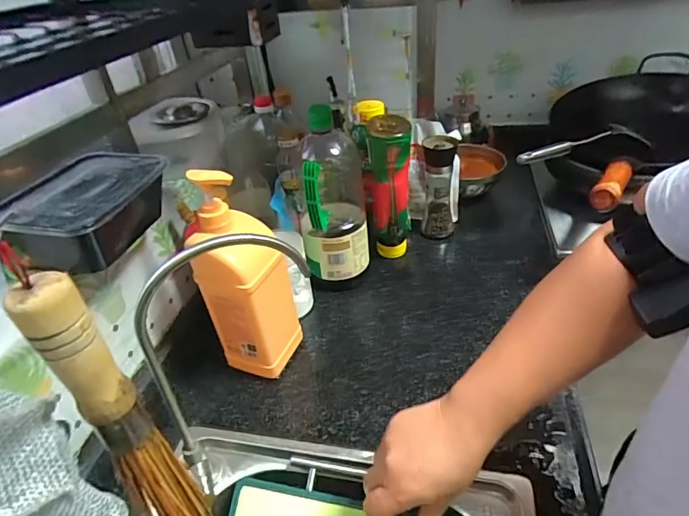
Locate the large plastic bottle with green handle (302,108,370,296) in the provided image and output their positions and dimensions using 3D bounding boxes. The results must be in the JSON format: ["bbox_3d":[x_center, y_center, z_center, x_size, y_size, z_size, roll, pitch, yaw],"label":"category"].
[{"bbox_3d":[-0.018,-0.087,0.685,0.099,0.294,0.101,-5,37,1],"label":"large plastic bottle with green handle"}]

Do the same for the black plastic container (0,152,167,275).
[{"bbox_3d":[-0.266,-0.054,0.473,0.118,0.070,0.172,4,38,14],"label":"black plastic container"}]

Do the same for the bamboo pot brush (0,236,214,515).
[{"bbox_3d":[-0.133,0.109,0.268,0.034,0.264,0.036,-24,40,-22],"label":"bamboo pot brush"}]

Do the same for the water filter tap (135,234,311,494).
[{"bbox_3d":[-0.105,0.097,0.430,0.168,0.280,0.040,-24,40,-22],"label":"water filter tap"}]

